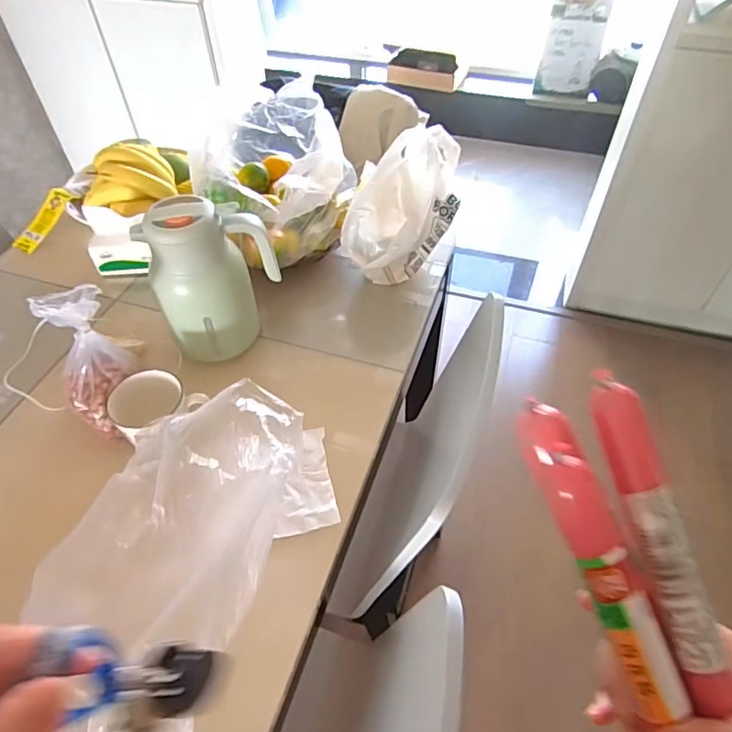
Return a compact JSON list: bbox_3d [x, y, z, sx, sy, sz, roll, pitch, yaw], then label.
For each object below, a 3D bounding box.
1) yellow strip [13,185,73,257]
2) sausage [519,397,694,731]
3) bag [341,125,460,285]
[{"bbox_3d":[-0.626,-0.284,1.020,0.050,0.014,0.146,28,76,6],"label":"yellow strip"},{"bbox_3d":[0.111,0.098,0.230,0.031,0.026,0.173,-20,83,-15],"label":"sausage"},{"bbox_3d":[0.063,-0.255,0.886,0.169,0.175,0.251,14,51,13],"label":"bag"}]

